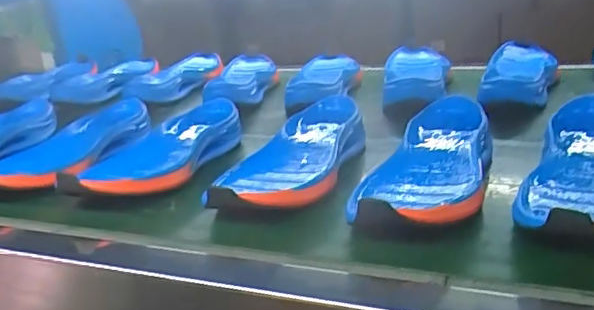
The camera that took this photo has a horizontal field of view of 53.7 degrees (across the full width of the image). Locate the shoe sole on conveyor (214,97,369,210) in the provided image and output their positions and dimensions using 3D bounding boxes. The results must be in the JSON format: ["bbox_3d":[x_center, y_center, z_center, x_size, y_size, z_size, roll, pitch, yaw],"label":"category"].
[{"bbox_3d":[0.004,-0.006,0.593,0.100,0.031,0.251,1,22,23],"label":"shoe sole on conveyor"}]

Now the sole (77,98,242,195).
[{"bbox_3d":[-0.139,-0.009,0.644,0.092,0.036,0.240,1,21,22],"label":"sole"}]

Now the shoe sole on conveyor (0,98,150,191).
[{"bbox_3d":[-0.262,-0.014,0.691,0.104,0.031,0.224,-1,21,17],"label":"shoe sole on conveyor"}]

